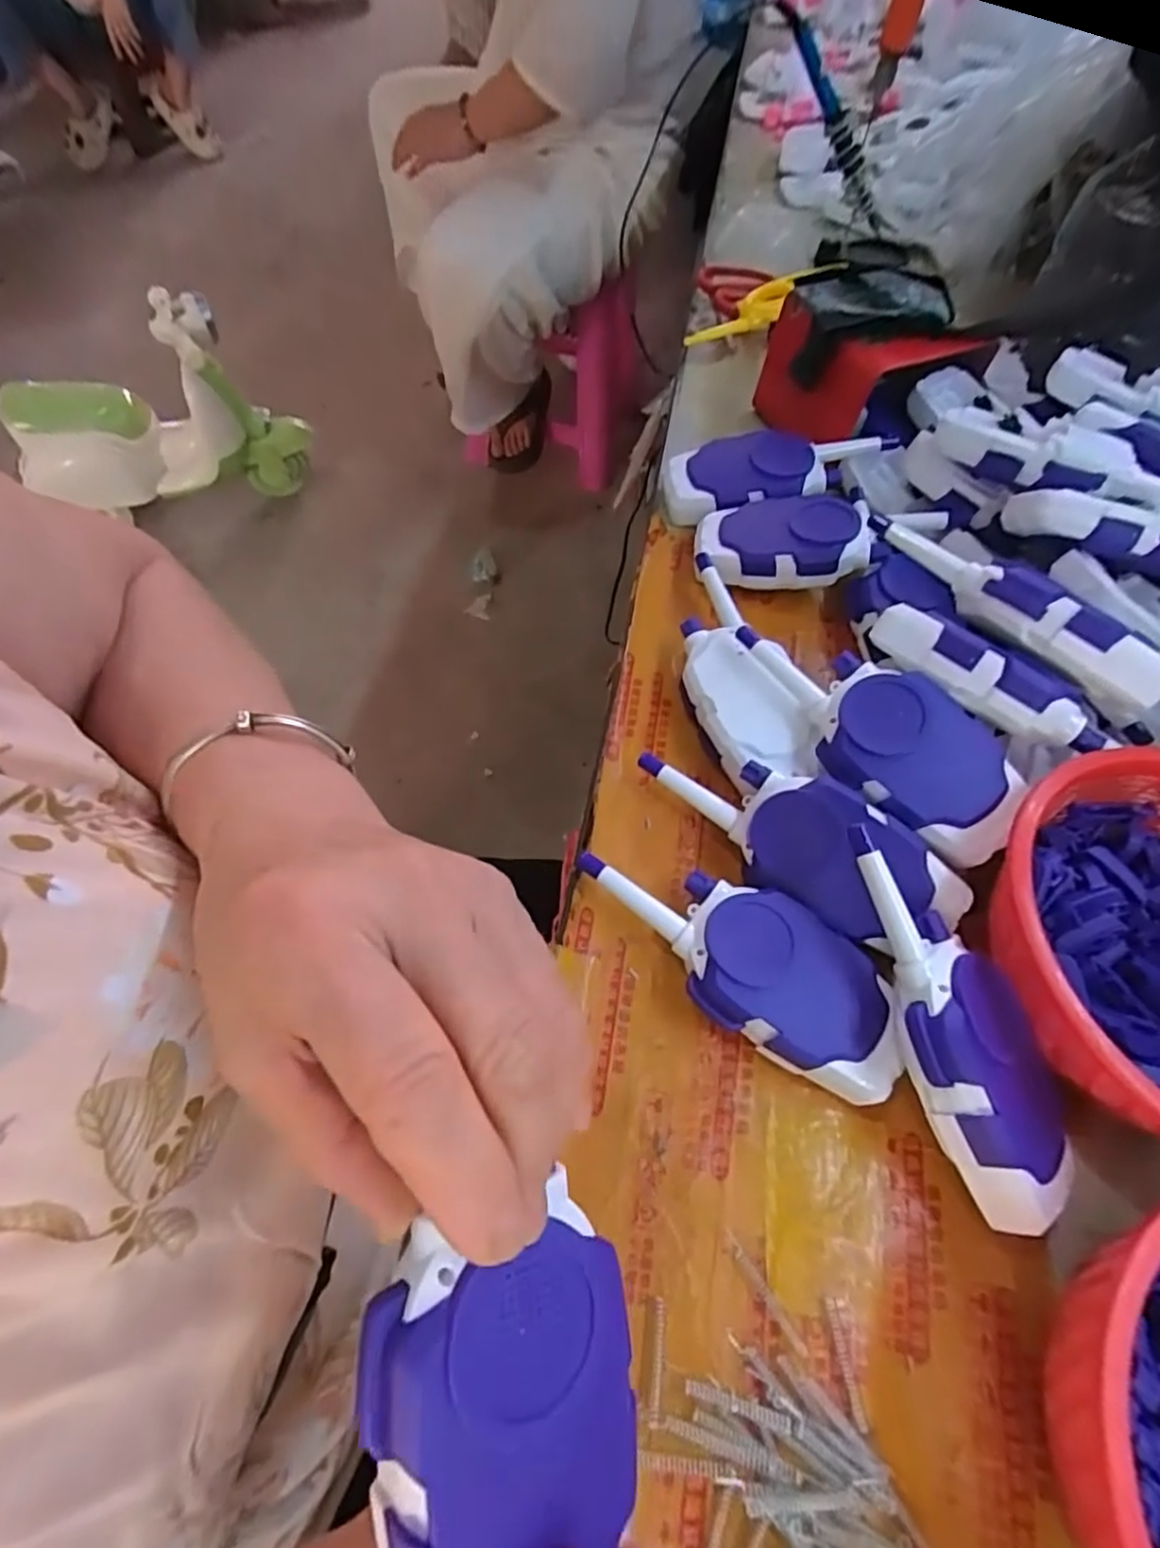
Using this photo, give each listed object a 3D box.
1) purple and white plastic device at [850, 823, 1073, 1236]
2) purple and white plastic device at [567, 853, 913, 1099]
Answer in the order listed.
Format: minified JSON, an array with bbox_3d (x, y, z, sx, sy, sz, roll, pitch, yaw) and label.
[{"bbox_3d":[0.159,0.100,0.281,0.055,0.027,0.160,-17,77,-12],"label":"purple and white plastic device"},{"bbox_3d":[0.075,0.086,0.324,0.161,0.036,0.064,31,64,13],"label":"purple and white plastic device"}]

